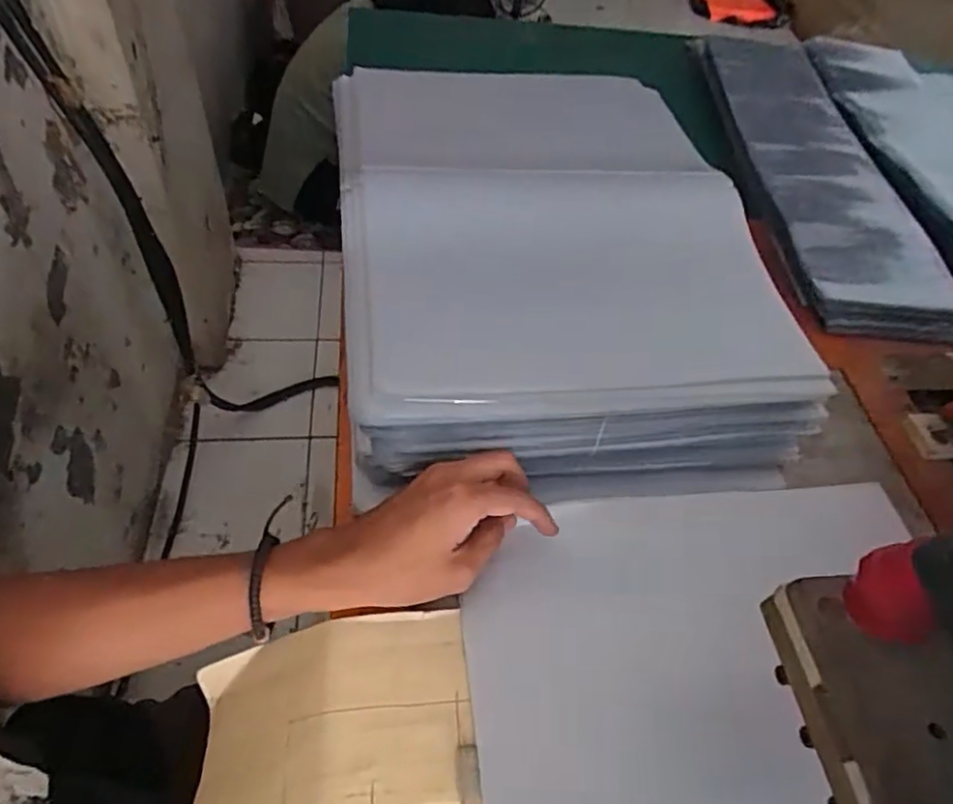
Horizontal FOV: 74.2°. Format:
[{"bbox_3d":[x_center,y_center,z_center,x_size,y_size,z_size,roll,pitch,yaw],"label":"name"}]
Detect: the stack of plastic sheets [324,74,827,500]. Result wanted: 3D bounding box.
[{"bbox_3d":[0.057,-0.130,0.544,0.337,0.088,0.409,-5,52,-12],"label":"stack of plastic sheets"}]

